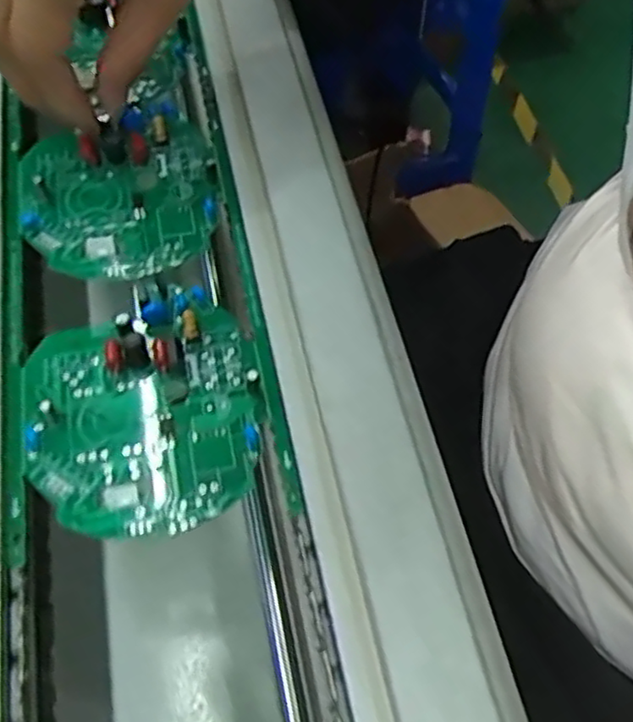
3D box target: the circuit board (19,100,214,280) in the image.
[{"bbox_3d":[-0.084,-0.075,0.286,0.077,0.016,0.087,-12,62,-8],"label":"circuit board"}]

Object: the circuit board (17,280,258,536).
[{"bbox_3d":[-0.062,0.014,0.239,0.079,0.013,0.091,-9,62,-7],"label":"circuit board"}]

